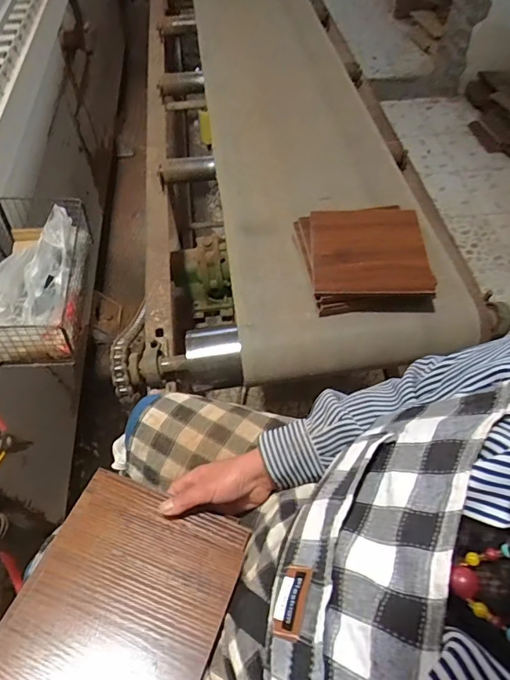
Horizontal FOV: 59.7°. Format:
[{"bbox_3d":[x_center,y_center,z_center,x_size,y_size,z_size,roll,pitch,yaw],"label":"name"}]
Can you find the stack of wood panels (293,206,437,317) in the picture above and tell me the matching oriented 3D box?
[{"bbox_3d":[0.185,-0.138,0.757,0.203,0.053,0.205,-6,56,-4],"label":"stack of wood panels"}]

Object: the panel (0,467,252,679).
[{"bbox_3d":[-0.132,0.256,0.450,0.198,0.019,0.221,18,45,8],"label":"panel"}]

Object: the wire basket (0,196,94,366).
[{"bbox_3d":[-0.333,-0.106,0.656,0.133,0.123,0.263,-5,56,-3],"label":"wire basket"}]

